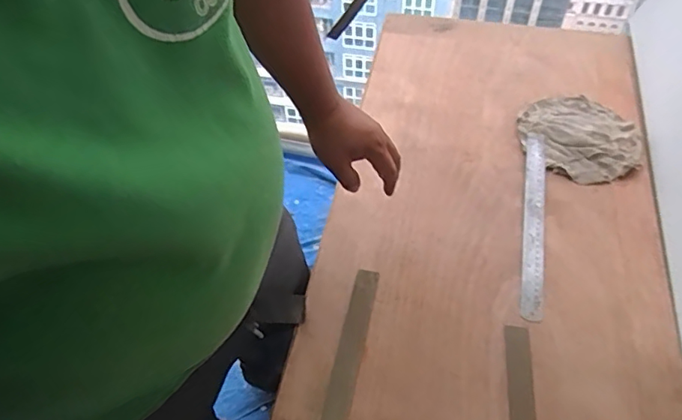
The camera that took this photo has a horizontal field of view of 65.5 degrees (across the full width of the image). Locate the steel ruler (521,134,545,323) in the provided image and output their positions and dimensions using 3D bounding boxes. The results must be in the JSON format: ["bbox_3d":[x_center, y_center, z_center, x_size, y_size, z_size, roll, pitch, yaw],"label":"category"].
[{"bbox_3d":[0.271,0.011,0.740,0.025,0.008,0.313,6,52,14],"label":"steel ruler"}]

